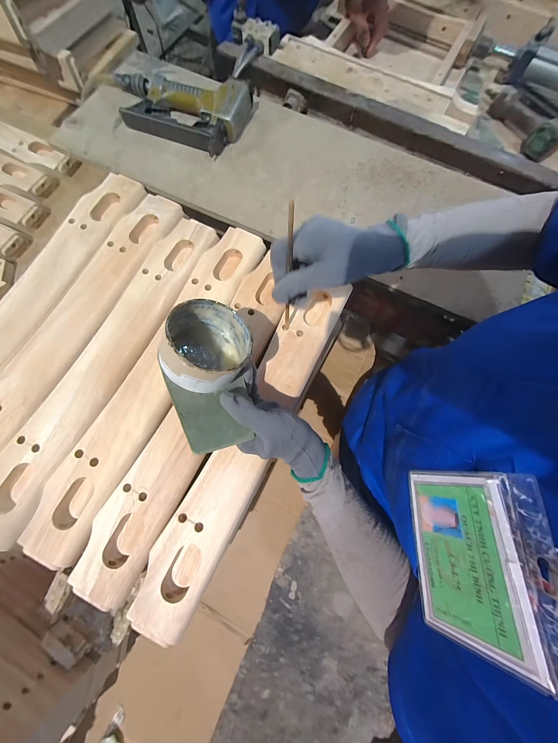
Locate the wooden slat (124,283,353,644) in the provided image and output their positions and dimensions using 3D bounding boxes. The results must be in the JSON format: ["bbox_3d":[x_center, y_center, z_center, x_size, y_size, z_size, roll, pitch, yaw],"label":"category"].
[{"bbox_3d":[-0.035,0.079,0.333,0.069,0.026,0.464,27,77,5],"label":"wooden slat"}]

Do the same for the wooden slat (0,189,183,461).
[{"bbox_3d":[-0.294,-0.068,0.359,0.086,0.020,0.483,27,76,6],"label":"wooden slat"}]

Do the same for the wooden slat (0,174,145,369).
[{"bbox_3d":[-0.355,-0.100,0.370,0.088,0.021,0.484,25,75,5],"label":"wooden slat"}]

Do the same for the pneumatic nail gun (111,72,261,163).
[{"bbox_3d":[-0.186,-0.468,0.445,0.260,0.047,0.127,24,75,5],"label":"pneumatic nail gun"}]

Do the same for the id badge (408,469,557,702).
[{"bbox_3d":[0.125,0.118,0.164,0.005,0.082,0.100,14,67,-24],"label":"id badge"}]

